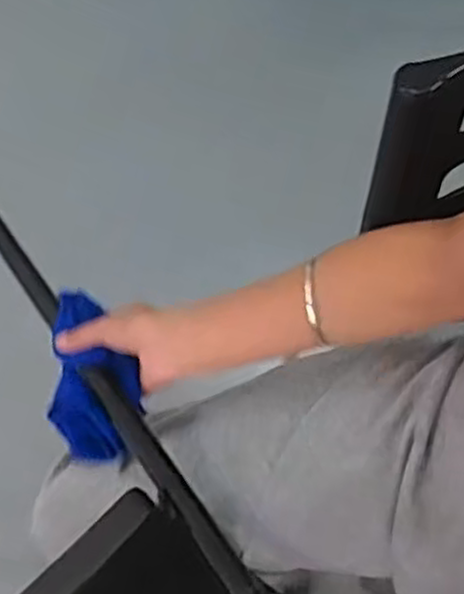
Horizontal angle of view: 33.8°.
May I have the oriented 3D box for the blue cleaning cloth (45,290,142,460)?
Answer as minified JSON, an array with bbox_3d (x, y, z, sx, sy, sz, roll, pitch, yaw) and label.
[{"bbox_3d":[-0.115,0.063,0.652,0.080,0.059,0.142,0,73,0],"label":"blue cleaning cloth"}]

